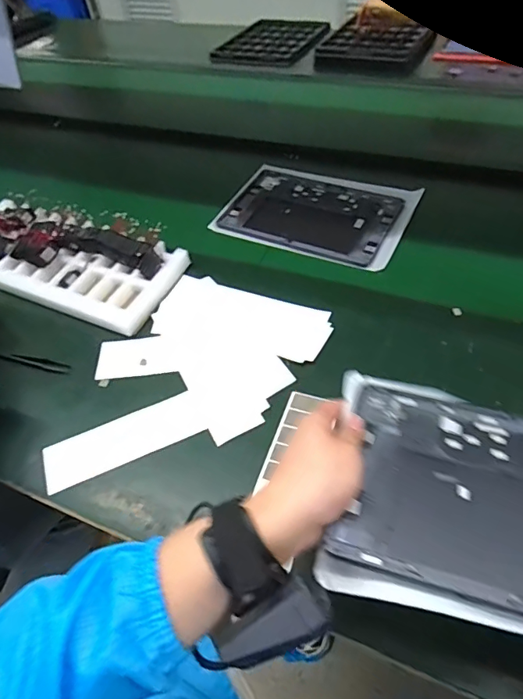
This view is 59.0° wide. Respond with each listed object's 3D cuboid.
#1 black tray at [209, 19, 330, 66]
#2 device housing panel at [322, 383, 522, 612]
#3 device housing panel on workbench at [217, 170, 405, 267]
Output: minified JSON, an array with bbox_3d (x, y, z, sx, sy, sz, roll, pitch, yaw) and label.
[{"bbox_3d":[0.049,-0.858,1.277,0.243,0.027,0.359,17,54,19],"label":"black tray"},{"bbox_3d":[0.191,0.107,0.338,0.249,0.006,0.167,11,41,14],"label":"device housing panel"},{"bbox_3d":[0.081,-0.219,0.743,0.254,0.010,0.173,21,56,22],"label":"device housing panel on workbench"}]

